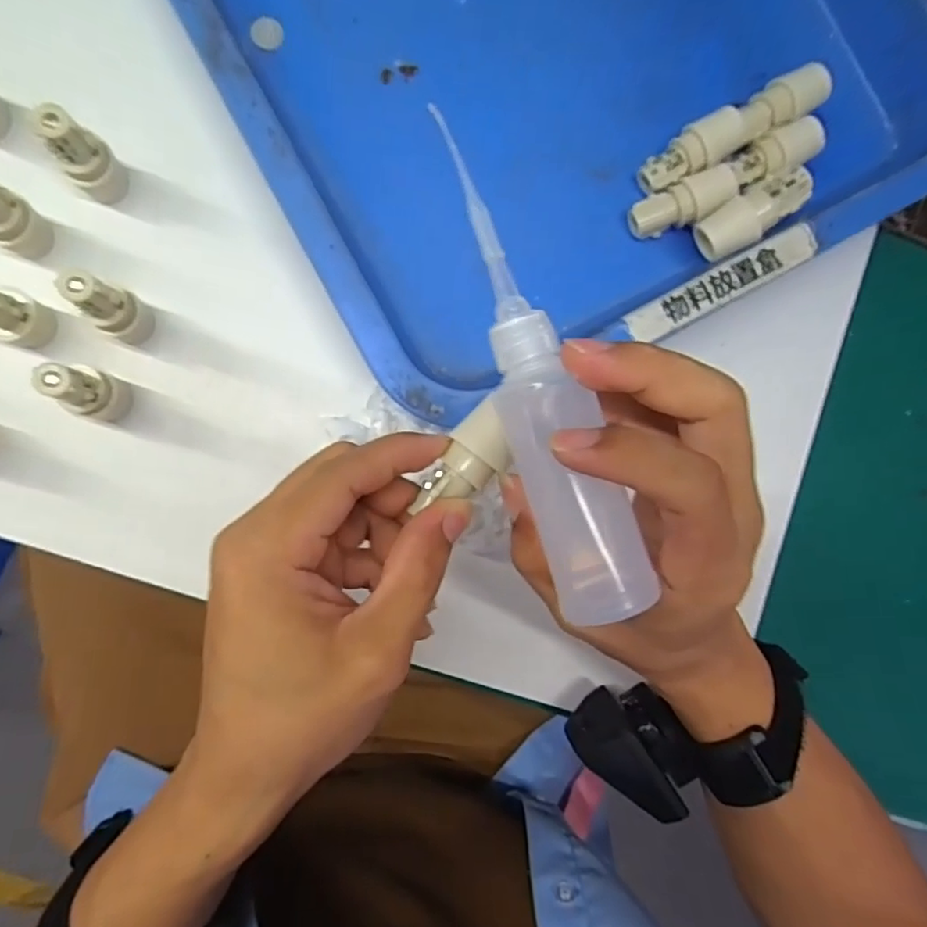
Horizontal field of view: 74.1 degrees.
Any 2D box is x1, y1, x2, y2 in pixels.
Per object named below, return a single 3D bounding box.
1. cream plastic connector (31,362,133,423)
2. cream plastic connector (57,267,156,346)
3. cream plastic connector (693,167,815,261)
[{"bbox_3d":[-0.162,-0.030,0.266,0.016,0.050,0.018,-4,88,-7],"label":"cream plastic connector"},{"bbox_3d":[-0.152,-0.067,0.266,0.018,0.054,0.016,-35,92,-7],"label":"cream plastic connector"},{"bbox_3d":[0.137,-0.119,0.292,0.054,0.019,0.022,-32,91,8],"label":"cream plastic connector"}]

